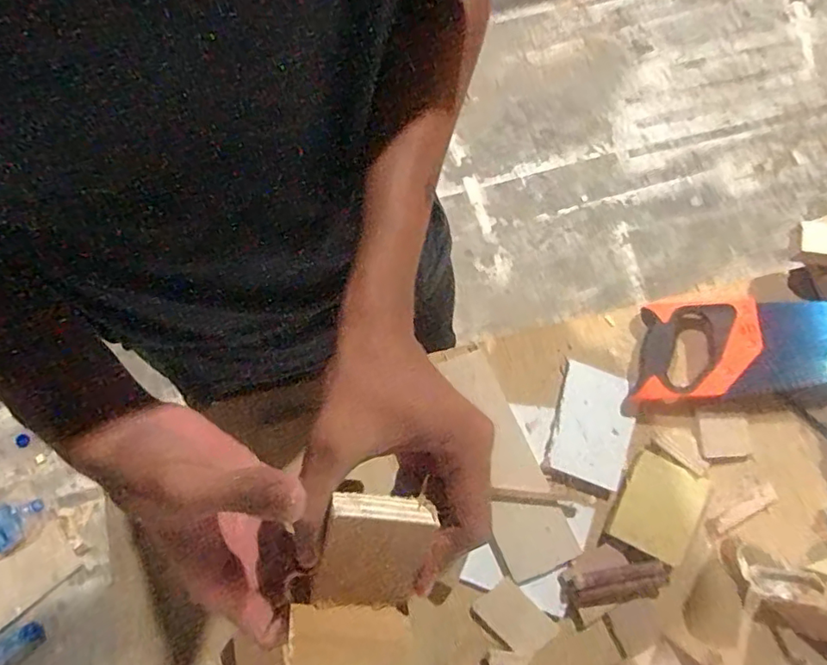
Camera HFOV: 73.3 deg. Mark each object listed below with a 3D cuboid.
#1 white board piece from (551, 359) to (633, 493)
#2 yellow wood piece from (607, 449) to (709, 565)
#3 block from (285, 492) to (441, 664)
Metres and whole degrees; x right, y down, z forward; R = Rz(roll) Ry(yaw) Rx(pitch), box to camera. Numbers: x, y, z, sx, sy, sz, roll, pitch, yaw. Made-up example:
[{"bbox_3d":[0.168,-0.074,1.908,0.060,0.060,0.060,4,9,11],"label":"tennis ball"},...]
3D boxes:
[{"bbox_3d":[0.211,0.108,0.648,0.081,0.004,0.129,14,77,3],"label":"white board piece"},{"bbox_3d":[0.276,0.196,0.622,0.079,0.009,0.102,29,79,6],"label":"yellow wood piece"},{"bbox_3d":[-0.024,0.121,0.266,0.062,0.046,0.082,10,116,-8],"label":"block"}]

